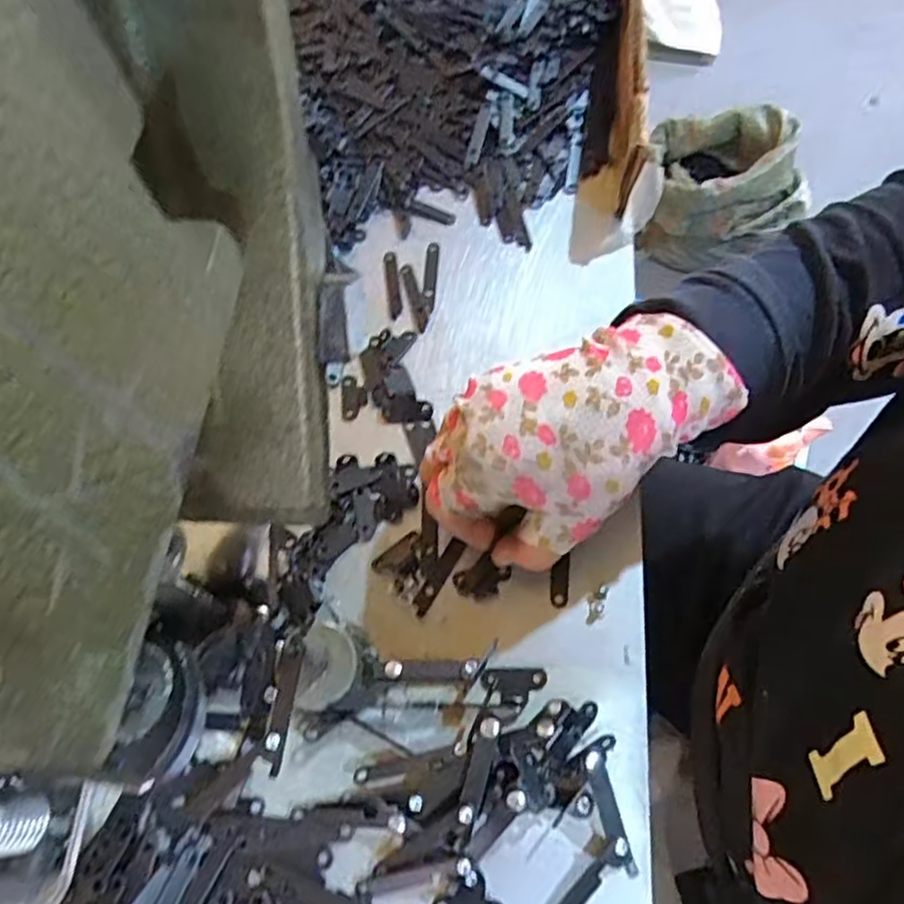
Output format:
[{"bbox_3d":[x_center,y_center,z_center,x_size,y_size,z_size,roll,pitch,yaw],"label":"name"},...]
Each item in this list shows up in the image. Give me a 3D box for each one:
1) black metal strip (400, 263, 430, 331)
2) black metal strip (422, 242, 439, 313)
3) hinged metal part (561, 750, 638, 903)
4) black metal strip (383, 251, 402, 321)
[{"bbox_3d":[-0.024,-0.098,0.417,0.011,0.004,0.054,-18,65,-2],"label":"black metal strip"},{"bbox_3d":[-0.014,-0.114,0.427,0.008,0.004,0.056,1,66,7],"label":"black metal strip"},{"bbox_3d":[0.061,0.167,0.275,0.031,0.007,0.073,17,78,12],"label":"hinged metal part"},{"bbox_3d":[-0.039,-0.108,0.428,0.009,0.004,0.056,-9,65,2],"label":"black metal strip"}]

